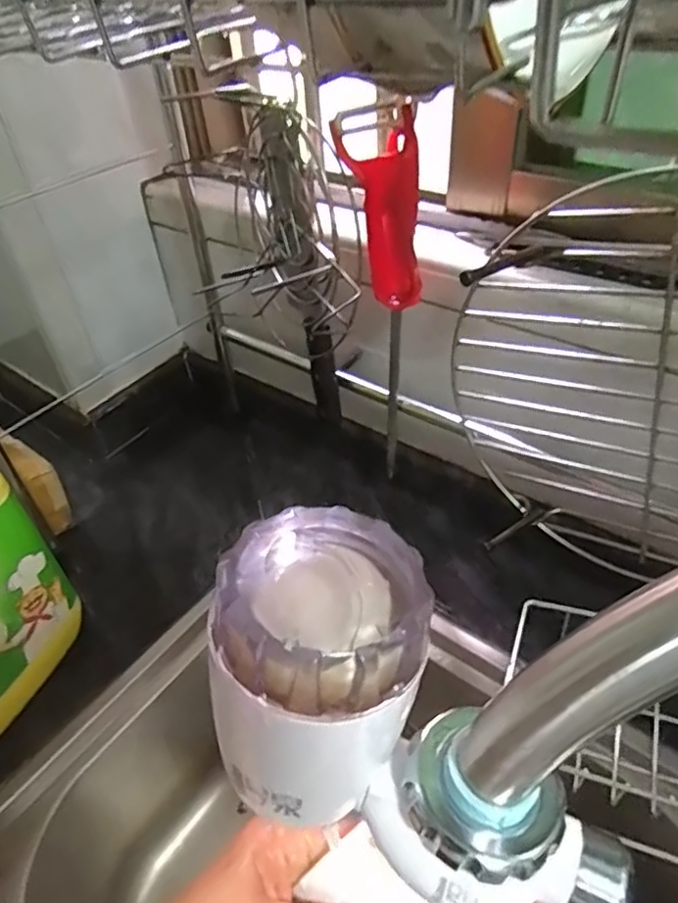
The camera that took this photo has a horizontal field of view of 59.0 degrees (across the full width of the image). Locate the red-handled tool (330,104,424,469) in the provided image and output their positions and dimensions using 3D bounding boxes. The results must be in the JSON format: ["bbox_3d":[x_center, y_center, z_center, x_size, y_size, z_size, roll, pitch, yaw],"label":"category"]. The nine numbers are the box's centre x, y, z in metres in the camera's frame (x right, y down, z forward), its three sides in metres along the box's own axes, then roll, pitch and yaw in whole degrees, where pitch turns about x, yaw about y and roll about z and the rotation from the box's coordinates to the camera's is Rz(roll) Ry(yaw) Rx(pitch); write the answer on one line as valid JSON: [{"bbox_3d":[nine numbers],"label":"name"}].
[{"bbox_3d":[0.036,-0.107,0.479,0.051,0.301,0.039,-5,43,-1],"label":"red-handled tool"}]

